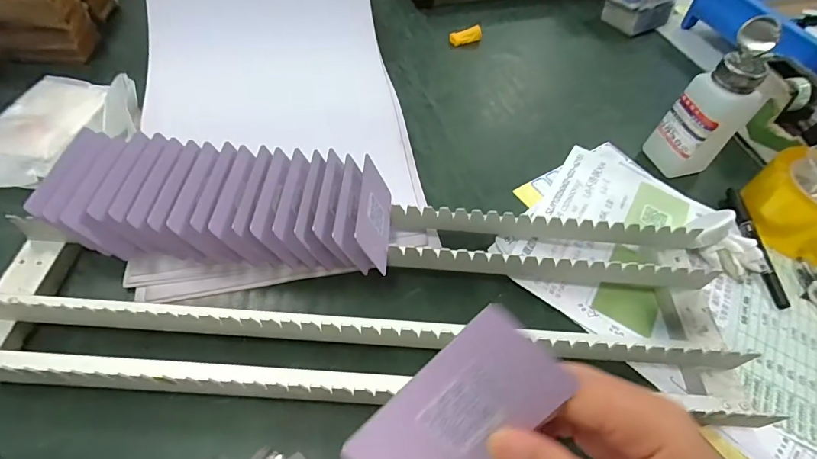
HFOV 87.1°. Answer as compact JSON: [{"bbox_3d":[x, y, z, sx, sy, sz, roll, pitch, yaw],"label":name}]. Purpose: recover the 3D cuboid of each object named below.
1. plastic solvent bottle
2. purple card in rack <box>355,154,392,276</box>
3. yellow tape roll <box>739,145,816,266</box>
[{"bbox_3d":[0.306,-0.121,0.432,0.059,0.143,0.061,-26,60,-22],"label":"plastic solvent bottle"},{"bbox_3d":[-0.026,-0.012,0.339,0.004,0.050,0.085,-12,56,23],"label":"purple card in rack"},{"bbox_3d":[0.403,-0.025,0.424,0.101,0.070,0.101,3,53,-4],"label":"yellow tape roll"}]

